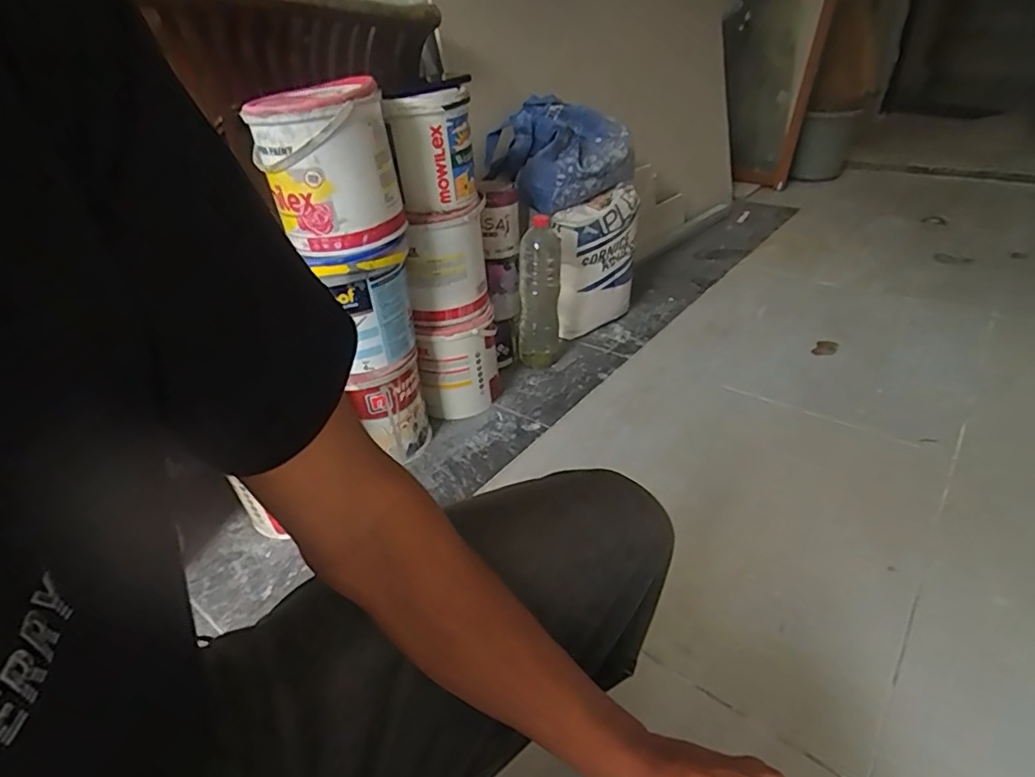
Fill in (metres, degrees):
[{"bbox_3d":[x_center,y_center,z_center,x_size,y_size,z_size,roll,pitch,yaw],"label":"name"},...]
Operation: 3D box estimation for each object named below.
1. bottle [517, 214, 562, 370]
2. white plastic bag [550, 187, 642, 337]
[{"bbox_3d":[0.049,-0.188,1.199,0.094,0.283,0.101,-1,33,5],"label":"bottle"},{"bbox_3d":[0.176,-0.273,1.307,0.082,0.298,0.234,25,43,37],"label":"white plastic bag"}]

